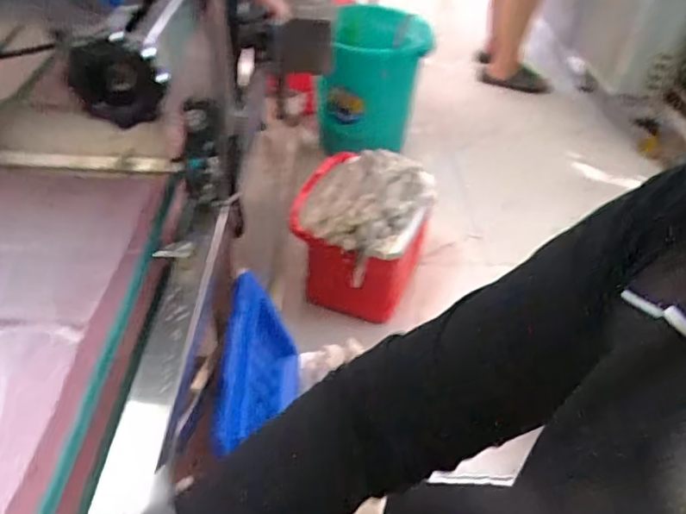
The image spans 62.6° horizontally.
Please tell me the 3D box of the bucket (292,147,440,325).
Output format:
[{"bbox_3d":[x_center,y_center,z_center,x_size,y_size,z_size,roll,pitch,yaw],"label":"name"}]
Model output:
[{"bbox_3d":[0.034,-0.059,1.220,0.273,0.267,0.335,12,43,7],"label":"bucket"}]

